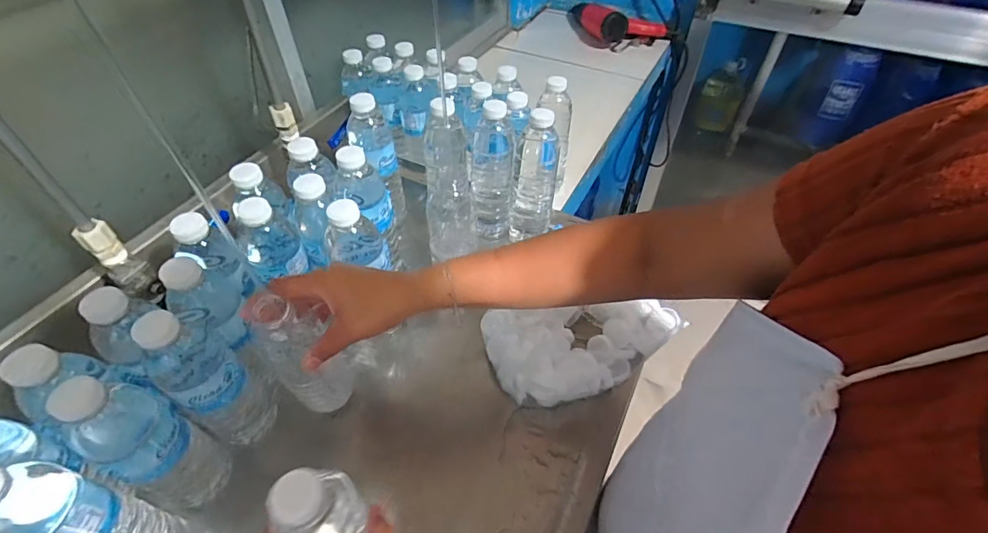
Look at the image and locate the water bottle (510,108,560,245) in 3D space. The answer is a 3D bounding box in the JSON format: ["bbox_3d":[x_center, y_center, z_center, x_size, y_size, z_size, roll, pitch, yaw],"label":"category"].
[{"bbox_3d":[0.058,-0.120,0.644,0.059,0.203,0.060,9,49,8],"label":"water bottle"}]

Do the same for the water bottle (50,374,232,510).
[{"bbox_3d":[-0.298,0.160,0.403,0.054,0.206,0.061,24,53,20],"label":"water bottle"}]

